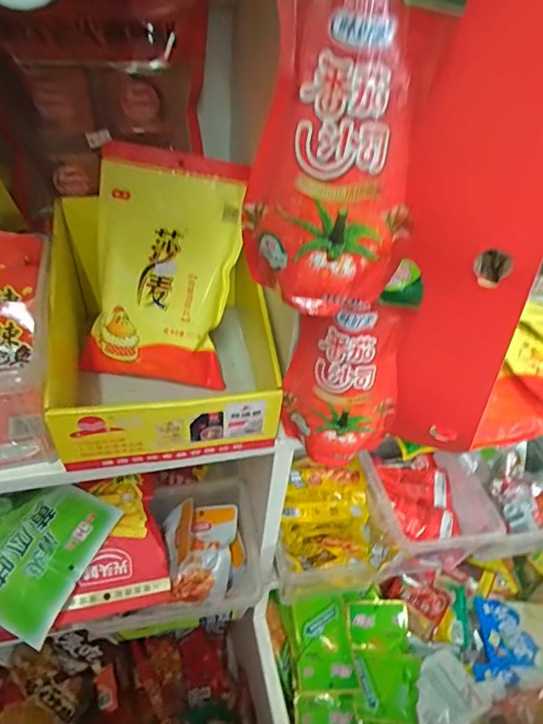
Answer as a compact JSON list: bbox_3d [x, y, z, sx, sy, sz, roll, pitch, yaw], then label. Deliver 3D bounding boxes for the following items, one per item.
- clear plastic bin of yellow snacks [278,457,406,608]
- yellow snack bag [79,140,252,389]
[{"bbox_3d":[0.081,0.222,0.665,0.152,0.106,0.163,4,43,-2],"label":"clear plastic bin of yellow snacks"},{"bbox_3d":[-0.104,-0.089,0.478,0.136,0.212,0.025,8,3,-3],"label":"yellow snack bag"}]

